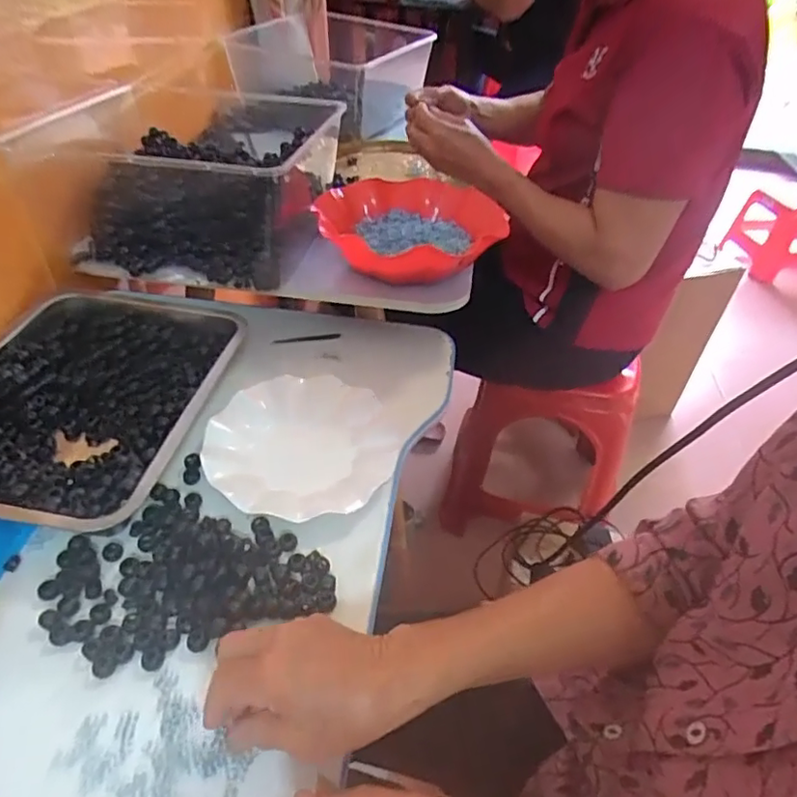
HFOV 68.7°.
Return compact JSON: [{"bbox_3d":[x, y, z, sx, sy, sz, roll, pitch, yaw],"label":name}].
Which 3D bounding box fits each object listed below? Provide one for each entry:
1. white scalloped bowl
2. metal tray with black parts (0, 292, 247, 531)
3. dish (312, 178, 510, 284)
[{"bbox_3d":[-0.092,0.044,0.573,0.185,0.038,0.177,-7,43,-12],"label":"white scalloped bowl"},{"bbox_3d":[-0.312,-0.004,0.575,0.246,0.048,0.313,9,42,6],"label":"metal tray with black parts"},{"bbox_3d":[0.012,-0.204,0.705,0.215,0.053,0.214,2,42,-2],"label":"dish"}]

